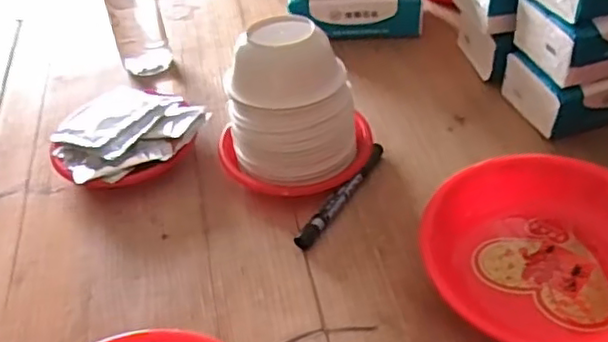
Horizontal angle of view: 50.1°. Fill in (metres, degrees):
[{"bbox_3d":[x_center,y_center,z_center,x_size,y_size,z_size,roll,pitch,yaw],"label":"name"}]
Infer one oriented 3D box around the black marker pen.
[{"bbox_3d":[0.036,0.019,0.584,0.014,0.016,0.138,23,50,28],"label":"black marker pen"}]

